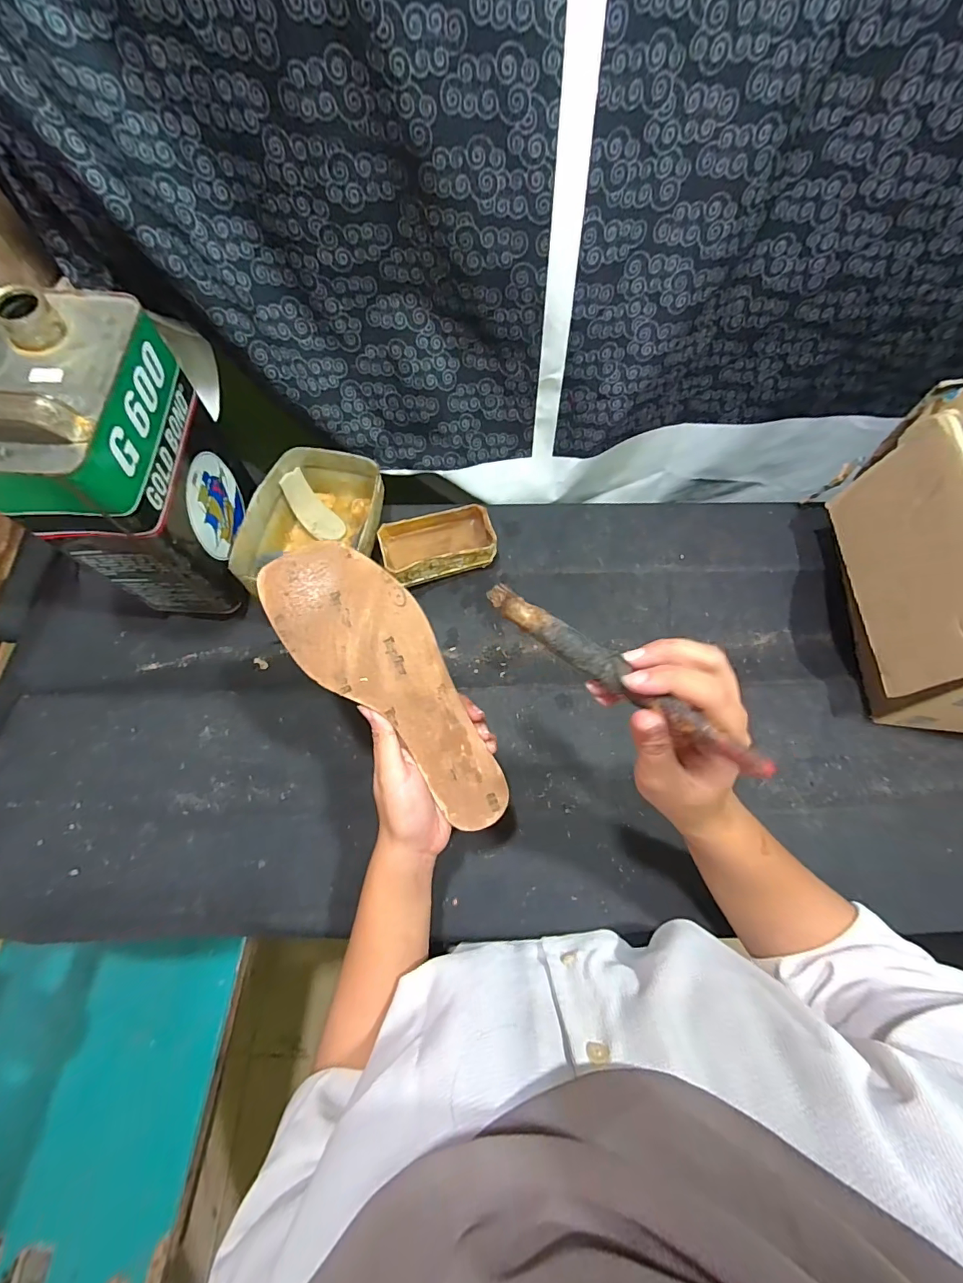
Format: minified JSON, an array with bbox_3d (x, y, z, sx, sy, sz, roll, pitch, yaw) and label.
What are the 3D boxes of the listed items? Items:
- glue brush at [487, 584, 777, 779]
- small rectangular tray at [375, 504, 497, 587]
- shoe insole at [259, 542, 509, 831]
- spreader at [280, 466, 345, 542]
[{"bbox_3d":[0.065,0.015,0.234,0.157,0.012,0.018,36,71,21],"label":"glue brush"},{"bbox_3d":[-0.050,-0.110,0.540,0.128,0.040,0.079,-16,68,-7],"label":"small rectangular tray"},{"bbox_3d":[-0.056,0.033,0.332,0.082,0.020,0.234,-38,98,-15],"label":"shoe insole"},{"bbox_3d":[-0.198,-0.155,0.550,0.036,0.021,0.088,-40,98,-15],"label":"spreader"}]

